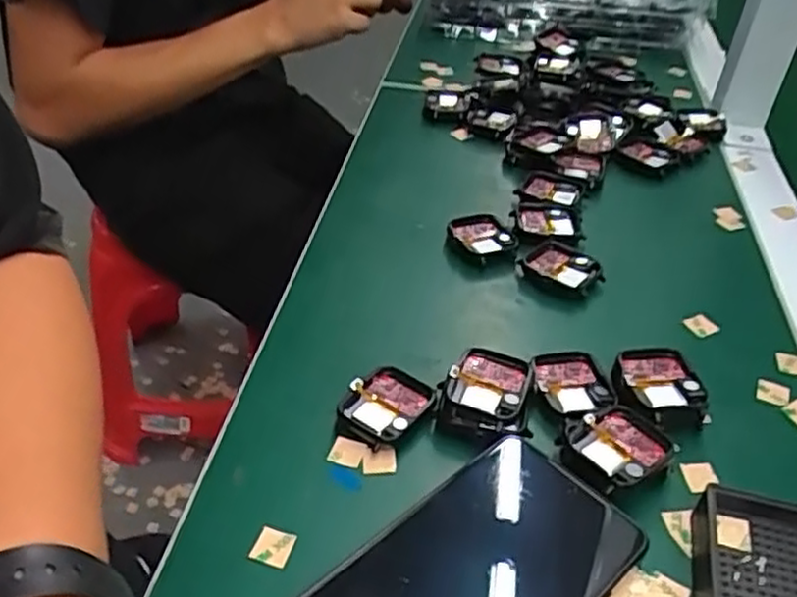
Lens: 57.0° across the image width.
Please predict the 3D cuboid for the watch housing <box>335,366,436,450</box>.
[{"bbox_3d":[-0.008,0.054,0.362,0.038,0.013,0.044,26,44,24],"label":"watch housing"}]

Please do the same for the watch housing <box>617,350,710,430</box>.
[{"bbox_3d":[0.131,0.044,0.371,0.040,0.014,0.041,0,40,-5],"label":"watch housing"}]

